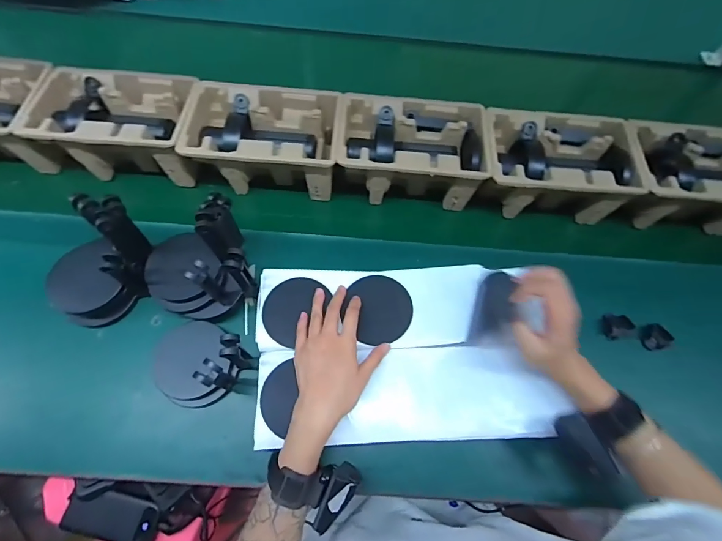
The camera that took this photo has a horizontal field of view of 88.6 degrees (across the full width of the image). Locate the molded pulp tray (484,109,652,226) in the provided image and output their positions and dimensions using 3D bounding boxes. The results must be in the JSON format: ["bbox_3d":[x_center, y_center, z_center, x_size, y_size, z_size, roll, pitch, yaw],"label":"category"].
[{"bbox_3d":[0.301,-0.162,0.598,0.227,0.099,0.158,2,65,-4],"label":"molded pulp tray"}]

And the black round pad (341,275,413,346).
[{"bbox_3d":[0.022,0.050,0.485,0.090,0.006,0.089,1,69,-2],"label":"black round pad"}]

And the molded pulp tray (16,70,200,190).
[{"bbox_3d":[-0.371,-0.228,0.591,0.223,0.100,0.151,4,65,-2],"label":"molded pulp tray"}]

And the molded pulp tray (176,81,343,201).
[{"bbox_3d":[-0.151,-0.202,0.590,0.219,0.094,0.149,2,65,-3],"label":"molded pulp tray"}]

